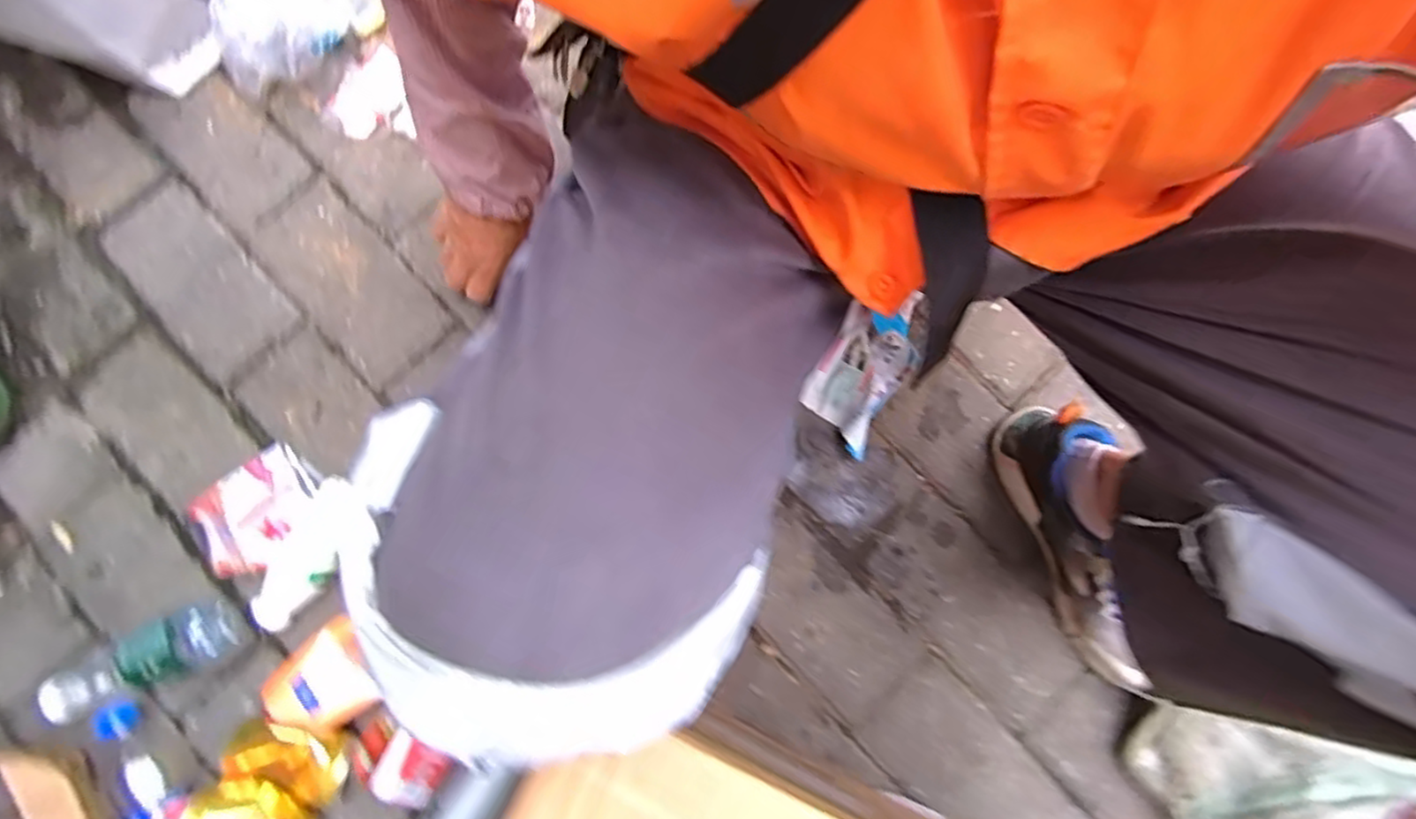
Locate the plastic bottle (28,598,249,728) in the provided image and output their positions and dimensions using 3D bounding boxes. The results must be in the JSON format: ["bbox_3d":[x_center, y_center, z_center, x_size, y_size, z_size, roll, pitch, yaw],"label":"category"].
[{"bbox_3d":[-0.530,0.236,0.651,0.186,0.058,0.050,-24,83,-3],"label":"plastic bottle"}]

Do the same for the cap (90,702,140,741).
[{"bbox_3d":[-0.546,0.287,0.645,0.030,0.025,0.029,0,79,-1],"label":"cap"}]

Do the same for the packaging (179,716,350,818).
[{"bbox_3d":[-0.389,0.352,0.620,0.112,0.077,0.149,16,81,2],"label":"packaging"}]

